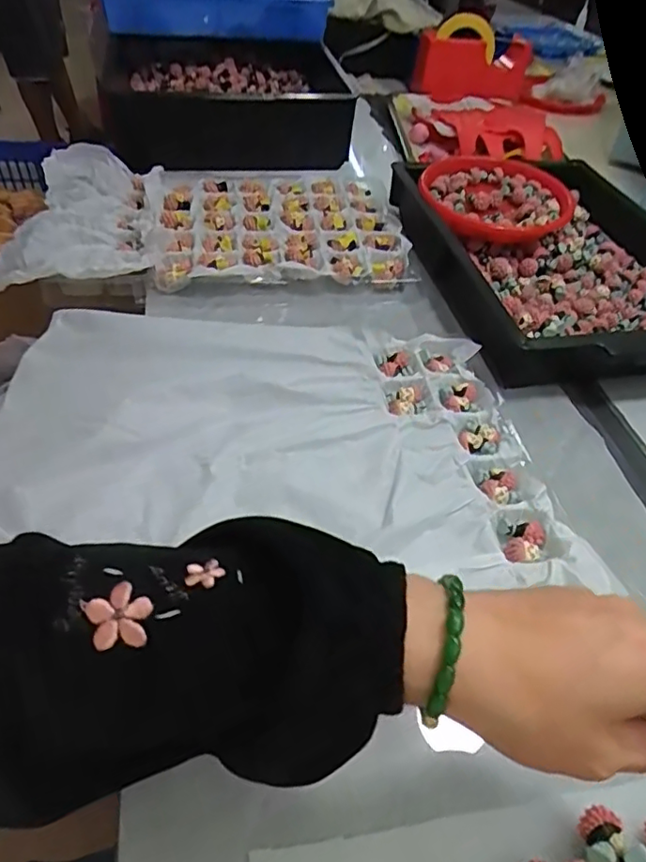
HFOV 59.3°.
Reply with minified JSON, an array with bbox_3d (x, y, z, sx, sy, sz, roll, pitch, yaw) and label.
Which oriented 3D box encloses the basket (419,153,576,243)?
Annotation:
[{"bbox_3d":[0.209,-0.279,0.692,0.184,0.045,0.172,9,46,4],"label":"basket"}]

